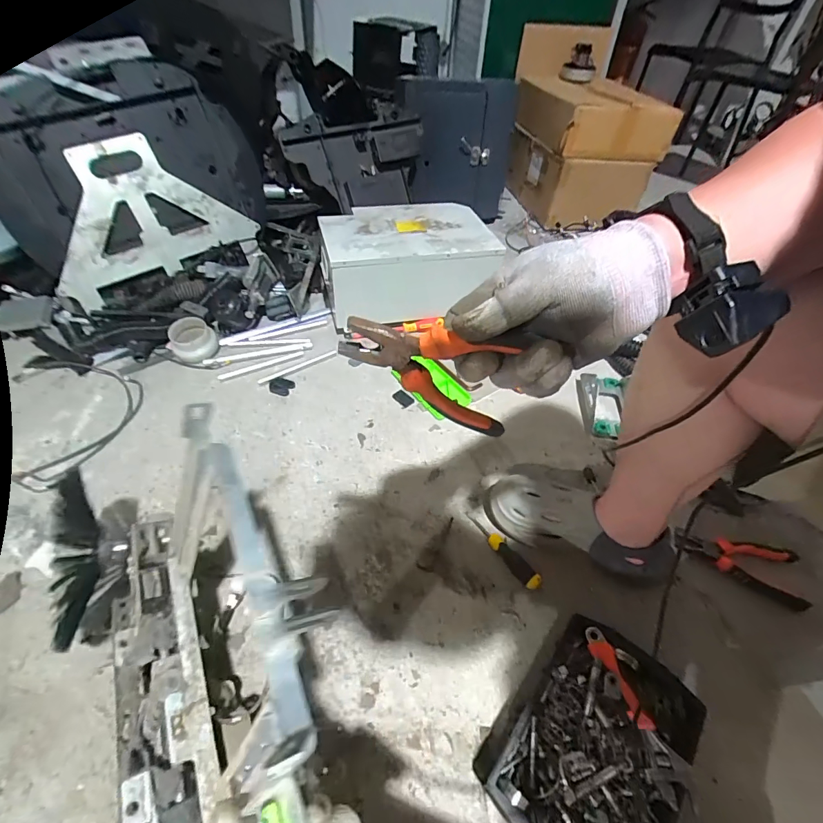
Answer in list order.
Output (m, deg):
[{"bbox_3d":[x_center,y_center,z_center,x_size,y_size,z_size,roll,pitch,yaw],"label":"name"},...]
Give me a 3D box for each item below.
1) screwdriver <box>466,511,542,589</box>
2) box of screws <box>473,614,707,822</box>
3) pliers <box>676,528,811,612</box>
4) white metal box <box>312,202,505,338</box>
[{"bbox_3d":[0.156,0.229,0.719,0.036,0.030,0.163,-27,55,-25],"label":"screwdriver"},{"bbox_3d":[0.226,0.411,0.515,0.199,0.089,0.253,34,55,25],"label":"box of screws"},{"bbox_3d":[0.555,0.257,0.709,0.207,0.025,0.100,13,49,8],"label":"pliers"},{"bbox_3d":[-0.014,-0.394,1.149,0.436,0.214,0.241,-11,50,-13],"label":"white metal box"}]

